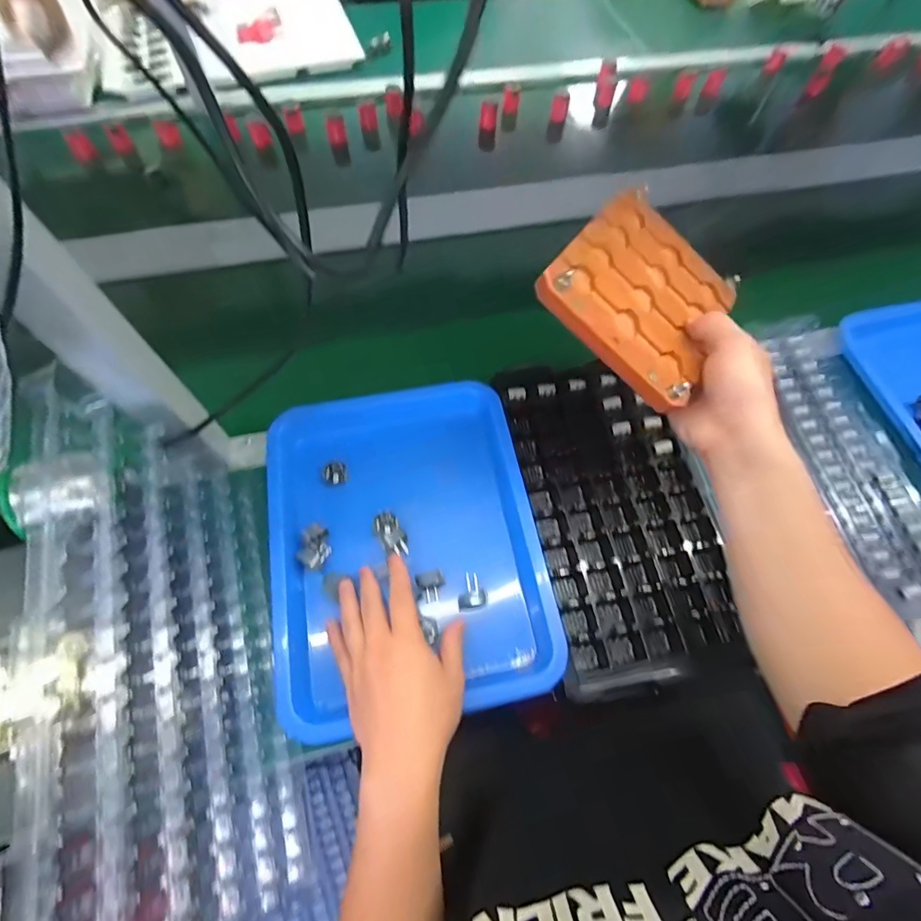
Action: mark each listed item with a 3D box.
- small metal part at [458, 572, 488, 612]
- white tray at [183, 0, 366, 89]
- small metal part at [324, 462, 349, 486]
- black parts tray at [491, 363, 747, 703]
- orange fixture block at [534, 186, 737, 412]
[{"bbox_3d":[0.010,0.132,0.466,0.029,0.017,0.032,-11,64,-7],"label":"small metal part"},{"bbox_3d":[-0.366,-0.856,0.904,0.305,0.041,0.327,-18,66,-11],"label":"white tray"},{"bbox_3d":[-0.140,0.014,0.519,0.021,0.020,0.024,27,66,11],"label":"small metal part"},{"bbox_3d":[0.167,0.051,0.507,0.195,0.040,0.355,-8,64,-6],"label":"black parts tray"},{"bbox_3d":[0.160,-0.149,0.395,0.143,0.017,0.195,42,58,-7],"label":"orange fixture block"}]

